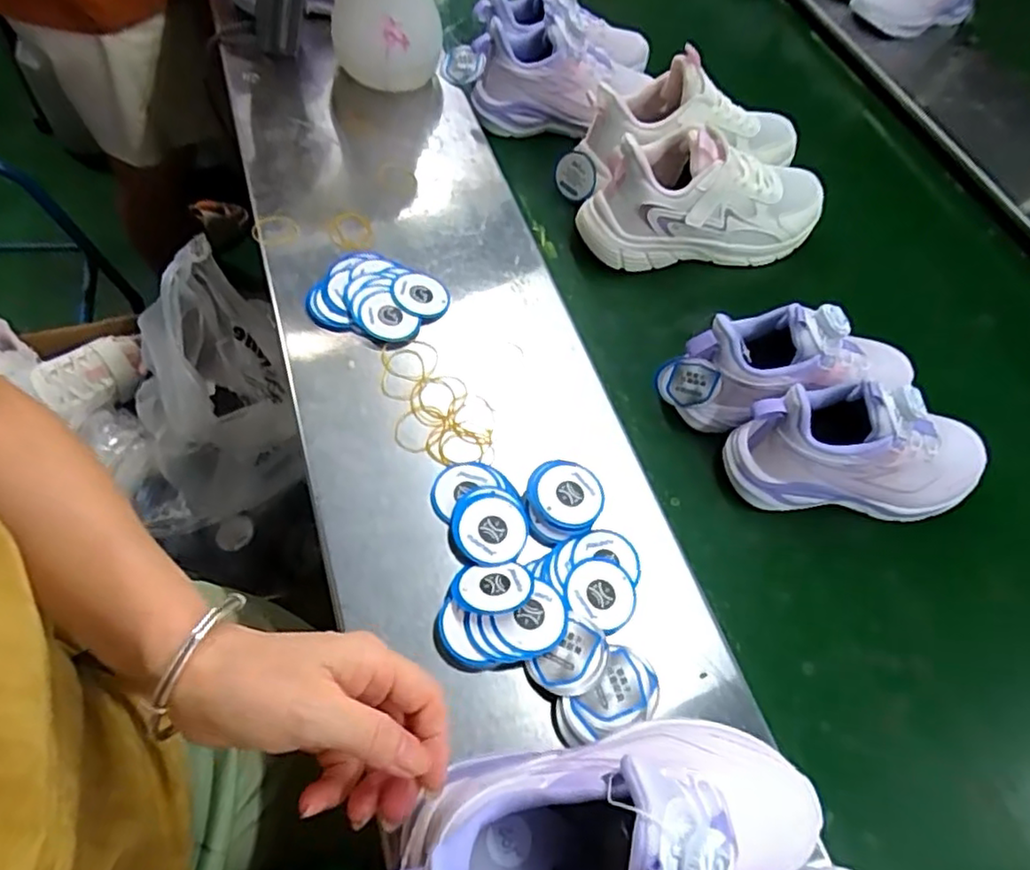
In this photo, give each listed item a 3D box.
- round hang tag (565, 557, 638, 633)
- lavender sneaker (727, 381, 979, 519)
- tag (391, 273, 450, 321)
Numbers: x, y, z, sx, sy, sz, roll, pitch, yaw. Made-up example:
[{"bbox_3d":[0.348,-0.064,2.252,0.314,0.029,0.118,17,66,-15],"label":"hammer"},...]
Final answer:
[{"bbox_3d":[0.058,0.105,0.430,0.047,0.004,0.043,5,63,-11],"label":"round hang tag"},{"bbox_3d":[0.274,0.004,0.500,0.197,0.111,0.065,-1,46,-6],"label":"lavender sneaker"},{"bbox_3d":[-0.079,-0.117,0.542,0.047,0.005,0.043,19,66,-10],"label":"tag"}]

